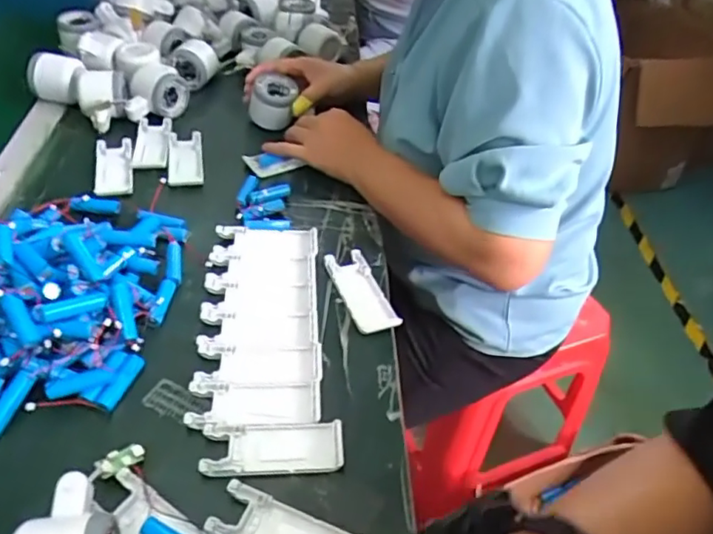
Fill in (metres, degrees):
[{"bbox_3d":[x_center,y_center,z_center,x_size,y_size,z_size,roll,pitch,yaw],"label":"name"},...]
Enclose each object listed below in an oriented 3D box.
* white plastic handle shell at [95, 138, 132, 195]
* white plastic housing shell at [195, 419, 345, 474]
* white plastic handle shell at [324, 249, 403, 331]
[{"bbox_3d":[-0.281,-0.115,0.675,0.040,0.010,0.107,-8,46,-15],"label":"white plastic handle shell"},{"bbox_3d":[-0.063,0.137,0.441,0.103,0.007,0.040,0,44,-7],"label":"white plastic housing shell"},{"bbox_3d":[0.005,0.024,0.567,0.040,0.013,0.101,-13,47,-20],"label":"white plastic handle shell"}]

